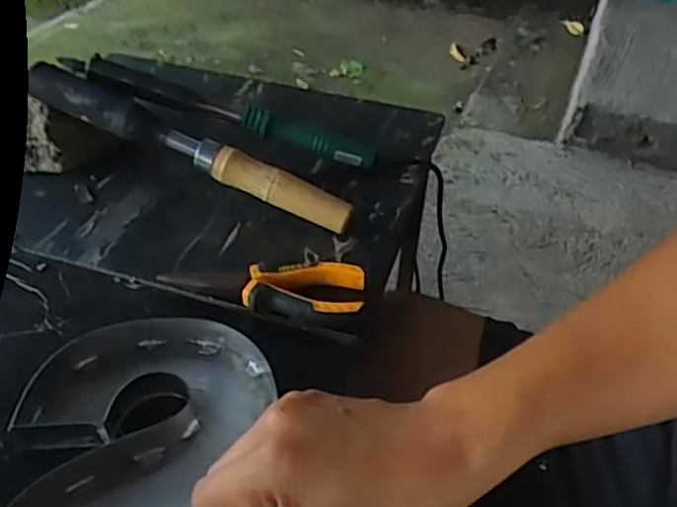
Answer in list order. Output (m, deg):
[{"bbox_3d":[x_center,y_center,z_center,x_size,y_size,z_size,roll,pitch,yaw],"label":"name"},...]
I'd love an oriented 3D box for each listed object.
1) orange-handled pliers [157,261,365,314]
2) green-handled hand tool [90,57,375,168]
[{"bbox_3d":[-0.055,0.027,0.486,0.143,0.025,0.045,5,43,1],"label":"orange-handled pliers"},{"bbox_3d":[-0.094,-0.125,0.590,0.262,0.017,0.025,17,43,-6],"label":"green-handled hand tool"}]

